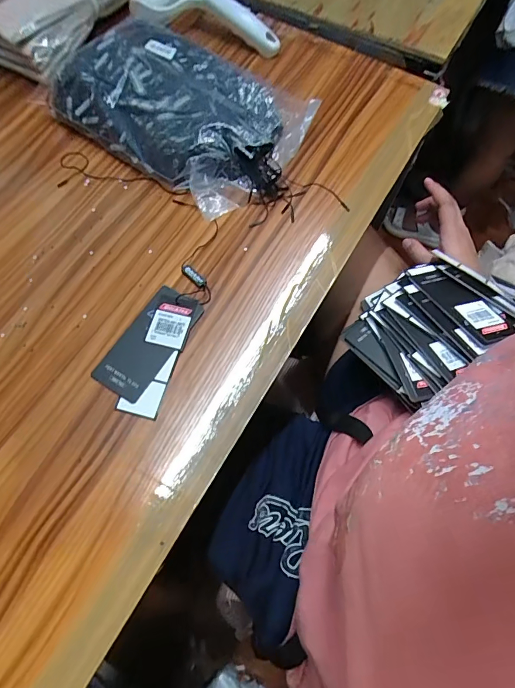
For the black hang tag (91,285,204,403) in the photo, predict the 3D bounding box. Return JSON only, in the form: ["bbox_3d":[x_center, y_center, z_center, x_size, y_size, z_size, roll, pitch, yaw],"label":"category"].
[{"bbox_3d":[-0.098,-0.003,0.354,0.051,0.005,0.107,30,69,10],"label":"black hang tag"}]

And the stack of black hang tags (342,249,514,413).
[{"bbox_3d":[0.187,-0.024,0.414,0.165,0.068,0.128,-23,54,-25],"label":"stack of black hang tags"}]

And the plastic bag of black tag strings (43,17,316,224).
[{"bbox_3d":[-0.076,-0.261,0.427,0.252,0.063,0.173,34,70,12],"label":"plastic bag of black tag strings"}]

